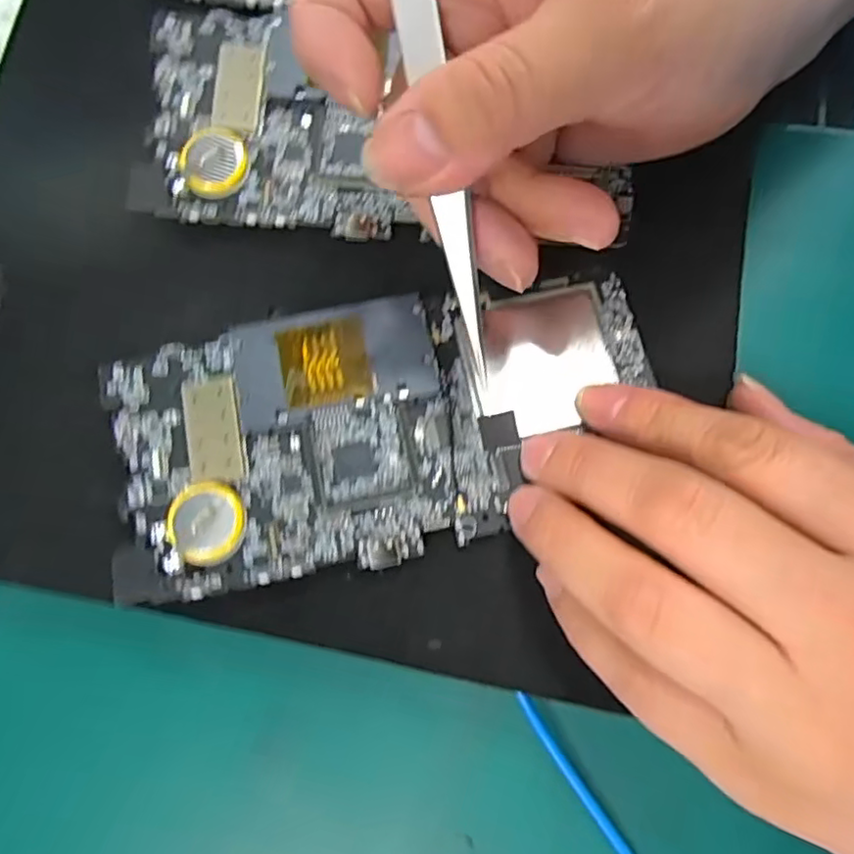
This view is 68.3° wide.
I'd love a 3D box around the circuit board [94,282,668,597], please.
[{"bbox_3d":[-0.012,-0.001,0.180,0.152,0.006,0.075,-10,77,-3],"label":"circuit board"}]

